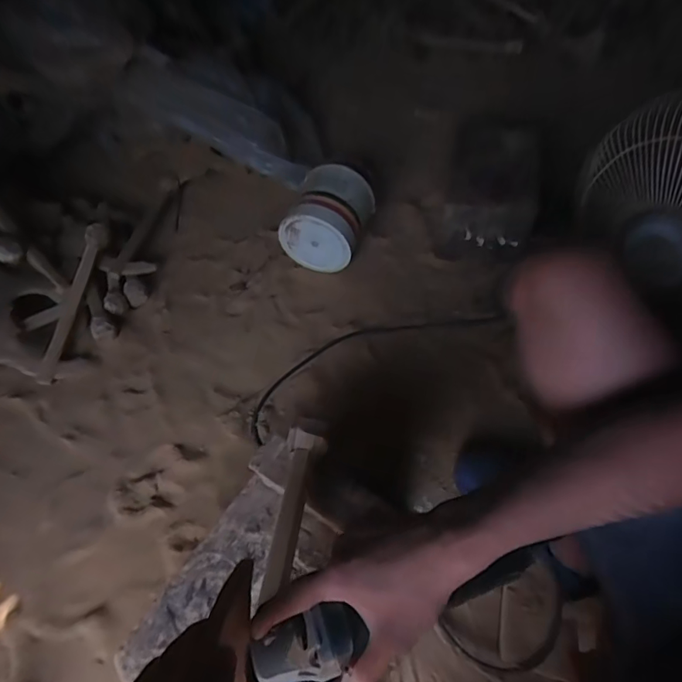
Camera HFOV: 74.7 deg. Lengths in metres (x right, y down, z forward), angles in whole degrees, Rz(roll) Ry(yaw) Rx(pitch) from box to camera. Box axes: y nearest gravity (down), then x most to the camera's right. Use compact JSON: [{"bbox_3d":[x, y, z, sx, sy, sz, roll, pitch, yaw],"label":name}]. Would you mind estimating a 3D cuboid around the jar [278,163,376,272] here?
[{"bbox_3d":[-0.032,-0.291,1.072,0.175,0.193,0.178,16,55,14],"label":"jar"}]

